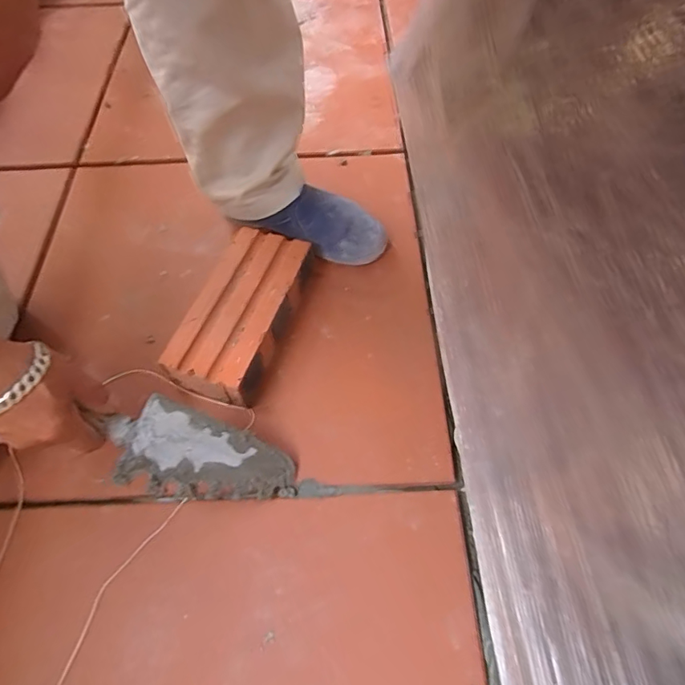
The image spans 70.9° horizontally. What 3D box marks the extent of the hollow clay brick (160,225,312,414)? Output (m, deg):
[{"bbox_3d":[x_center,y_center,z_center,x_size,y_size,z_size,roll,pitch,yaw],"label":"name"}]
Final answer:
[{"bbox_3d":[-0.108,-0.036,0.552,0.104,0.058,0.209,12,60,10],"label":"hollow clay brick"}]

